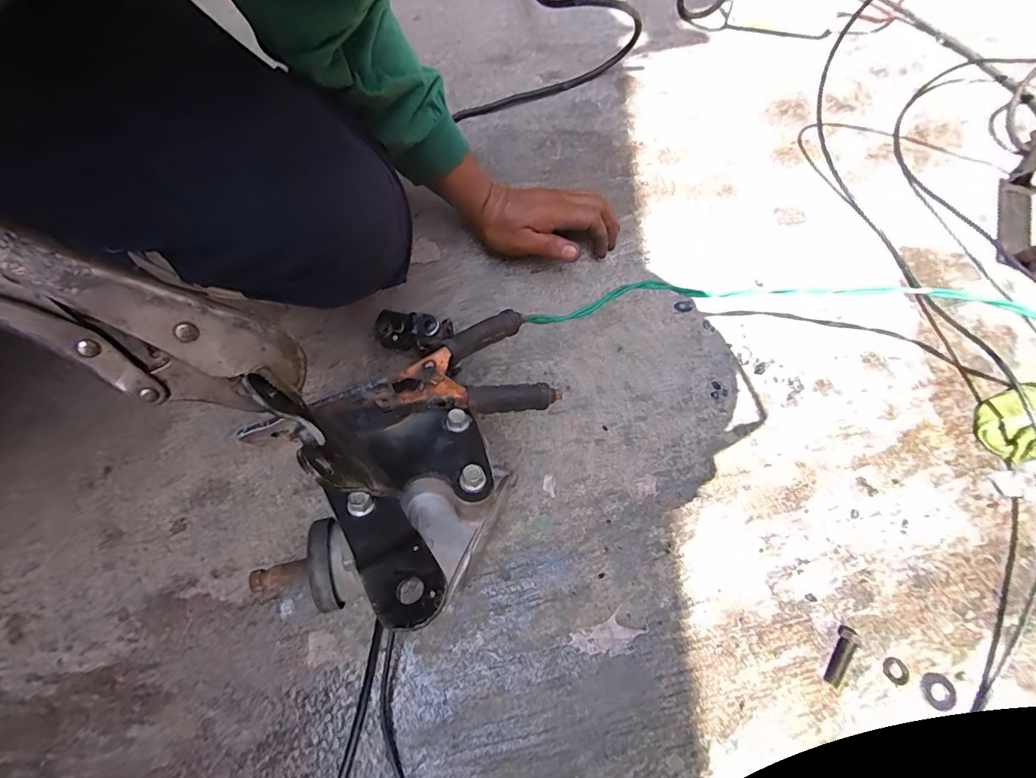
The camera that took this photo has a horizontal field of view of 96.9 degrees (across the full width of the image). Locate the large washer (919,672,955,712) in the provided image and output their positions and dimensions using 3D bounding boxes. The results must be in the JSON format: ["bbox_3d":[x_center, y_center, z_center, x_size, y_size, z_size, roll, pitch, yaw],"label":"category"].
[{"bbox_3d":[0.350,0.252,0.382,0.028,0.004,0.027,0,70,-1],"label":"large washer"}]

